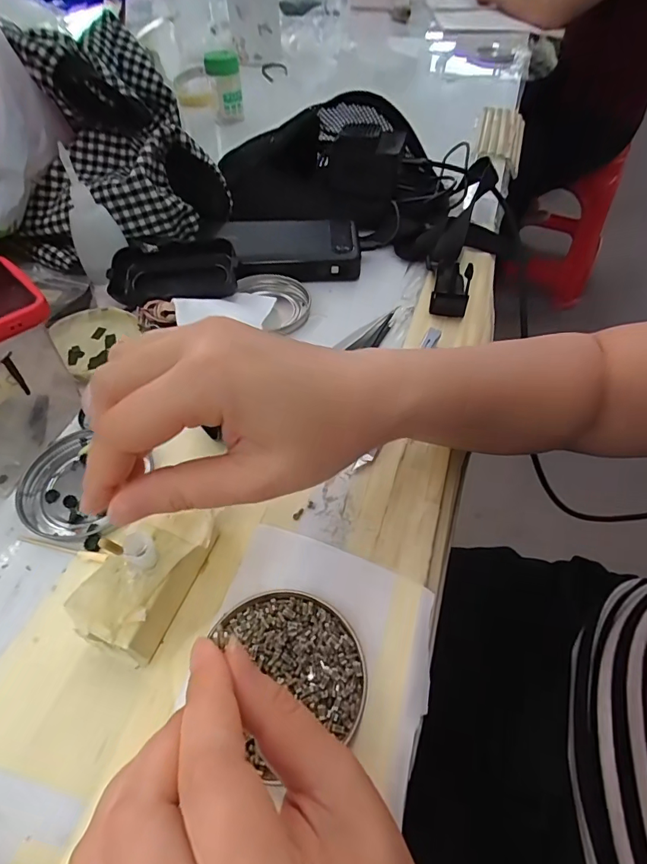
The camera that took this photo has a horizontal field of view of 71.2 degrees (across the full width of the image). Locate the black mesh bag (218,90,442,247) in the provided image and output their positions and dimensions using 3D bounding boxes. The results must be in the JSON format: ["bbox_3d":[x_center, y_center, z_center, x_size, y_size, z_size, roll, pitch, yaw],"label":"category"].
[{"bbox_3d":[0.018,-0.292,0.477,0.208,0.058,0.190,19,54,16],"label":"black mesh bag"}]

